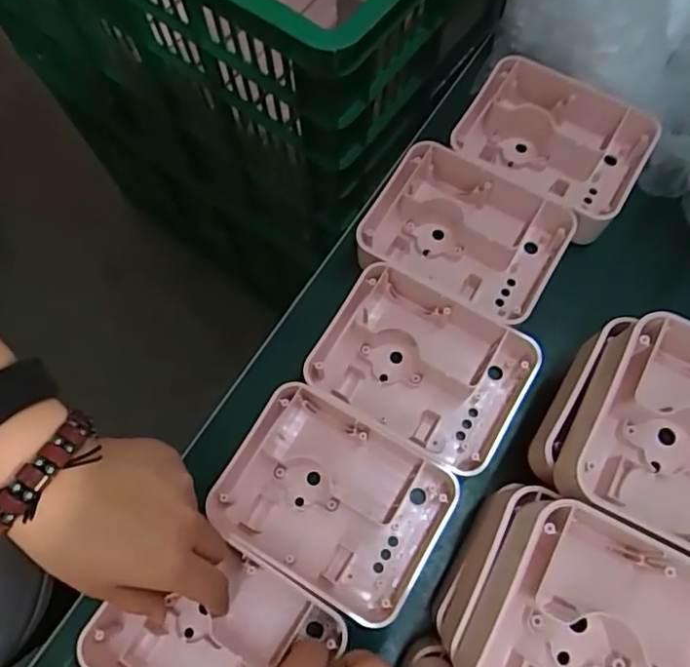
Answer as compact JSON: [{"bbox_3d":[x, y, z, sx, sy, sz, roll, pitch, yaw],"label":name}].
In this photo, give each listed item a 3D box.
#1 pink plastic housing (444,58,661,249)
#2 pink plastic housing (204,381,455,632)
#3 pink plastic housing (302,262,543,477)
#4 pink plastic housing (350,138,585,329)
[{"bbox_3d":[0.148,-0.138,0.441,0.138,0.041,0.099,35,75,13],"label":"pink plastic housing"},{"bbox_3d":[-0.006,0.103,0.367,0.129,0.035,0.101,28,74,11],"label":"pink plastic housing"},{"bbox_3d":[0.050,0.023,0.392,0.133,0.035,0.101,28,74,11],"label":"pink plastic housing"},{"bbox_3d":[0.083,-0.067,0.427,0.133,0.045,0.103,25,73,10],"label":"pink plastic housing"}]

